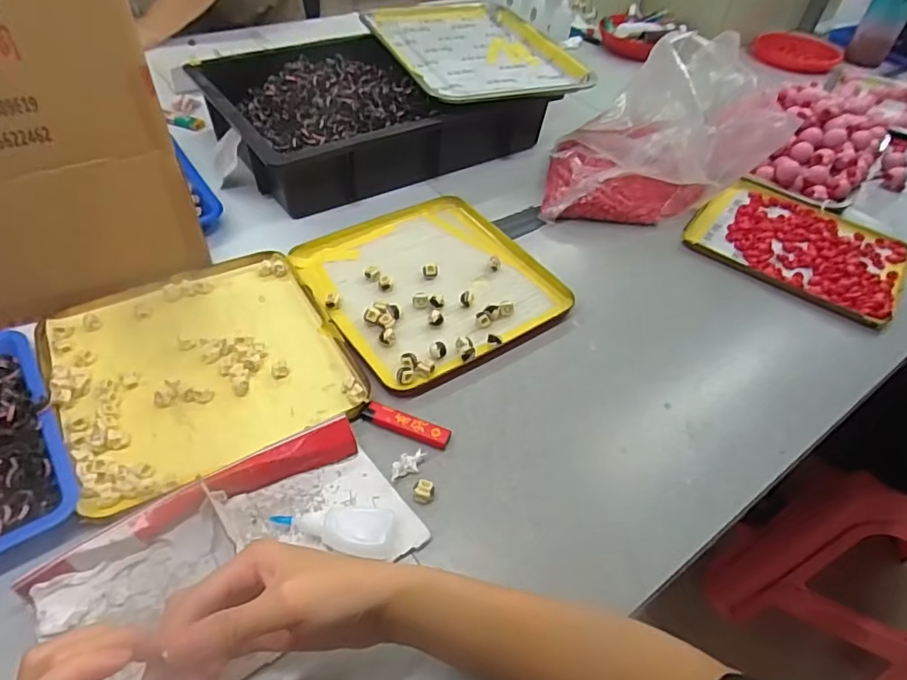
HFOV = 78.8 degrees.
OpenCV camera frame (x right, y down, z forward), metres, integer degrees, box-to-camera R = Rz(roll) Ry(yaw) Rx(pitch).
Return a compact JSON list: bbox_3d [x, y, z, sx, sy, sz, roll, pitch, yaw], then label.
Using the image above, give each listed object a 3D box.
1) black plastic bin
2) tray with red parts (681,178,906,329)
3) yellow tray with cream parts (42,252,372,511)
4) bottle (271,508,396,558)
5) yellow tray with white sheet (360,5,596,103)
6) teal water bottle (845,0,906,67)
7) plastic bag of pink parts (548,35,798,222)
[{"bbox_3d":[-0.117,-0.334,0.787,0.408,0.081,0.298,-26,56,-26],"label":"black plastic bin"},{"bbox_3d":[0.437,-0.126,0.698,0.237,0.016,0.222,34,54,23],"label":"tray with red parts"},{"bbox_3d":[-0.229,0.020,0.509,0.235,0.015,0.232,-23,54,-24],"label":"yellow tray with cream parts"},{"bbox_3d":[-0.089,0.142,0.408,0.089,0.020,0.036,4,48,-2],"label":"bottle"},{"bbox_3d":[0.017,-0.449,0.853,0.260,0.035,0.362,-17,52,-20],"label":"yellow tray with white sheet"},{"bbox_3d":[0.882,-0.664,1.119,0.073,0.201,0.062,29,52,19],"label":"teal water bottle"},{"bbox_3d":[0.250,-0.270,0.714,0.247,0.170,0.166,2,48,-4],"label":"plastic bag of pink parts"}]

